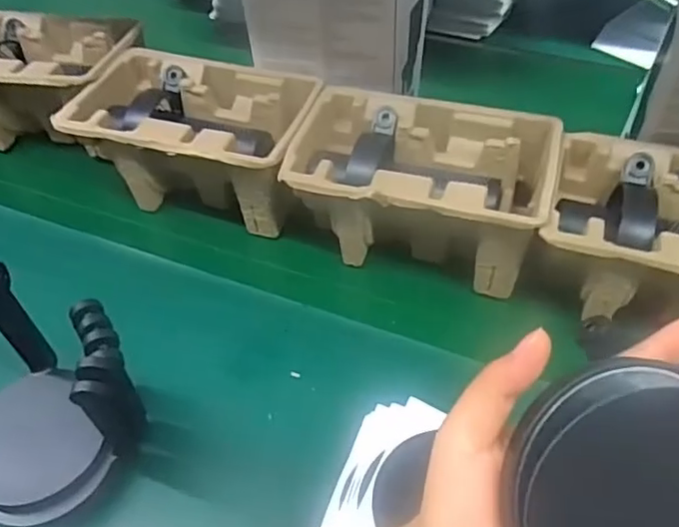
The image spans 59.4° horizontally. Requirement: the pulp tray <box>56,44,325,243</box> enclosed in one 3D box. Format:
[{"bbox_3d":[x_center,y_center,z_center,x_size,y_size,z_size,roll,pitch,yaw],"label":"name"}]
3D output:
[{"bbox_3d":[-0.140,-0.130,0.613,0.226,0.103,0.153,16,51,13],"label":"pulp tray"}]

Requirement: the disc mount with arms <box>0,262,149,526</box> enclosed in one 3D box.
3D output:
[{"bbox_3d":[-0.205,0.089,0.400,0.123,0.129,0.120,-29,56,-23],"label":"disc mount with arms"}]

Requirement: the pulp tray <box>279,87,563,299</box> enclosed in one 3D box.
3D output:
[{"bbox_3d":[0.073,-0.072,0.552,0.224,0.099,0.145,14,51,11],"label":"pulp tray"}]

